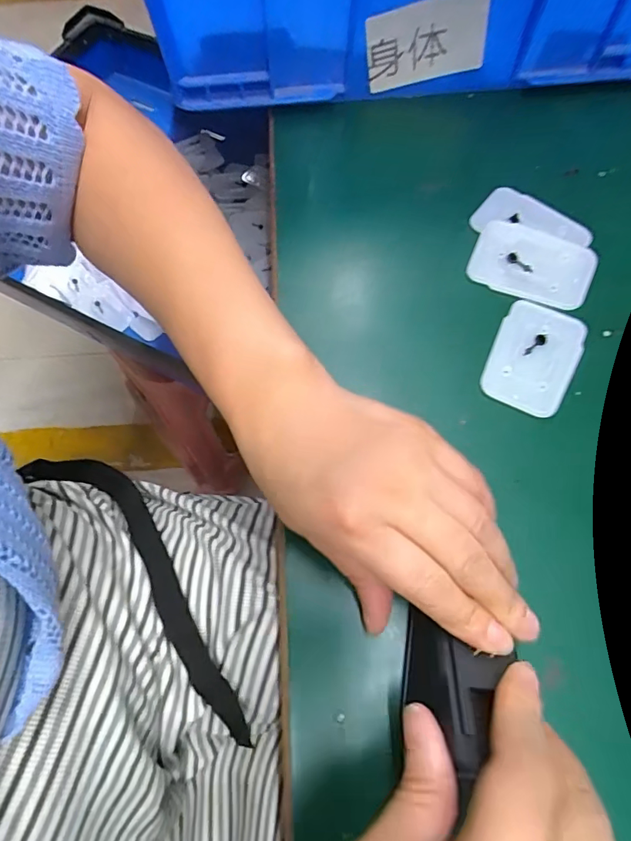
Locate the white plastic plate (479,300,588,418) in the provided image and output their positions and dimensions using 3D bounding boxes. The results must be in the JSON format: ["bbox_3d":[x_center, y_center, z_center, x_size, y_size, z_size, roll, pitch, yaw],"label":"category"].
[{"bbox_3d":[0.125,-0.037,0.267,0.045,0.004,0.068,24,70,13],"label":"white plastic plate"}]

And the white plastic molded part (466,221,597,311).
[{"bbox_3d":[0.133,-0.096,0.288,0.070,0.007,0.047,20,70,11],"label":"white plastic molded part"}]

